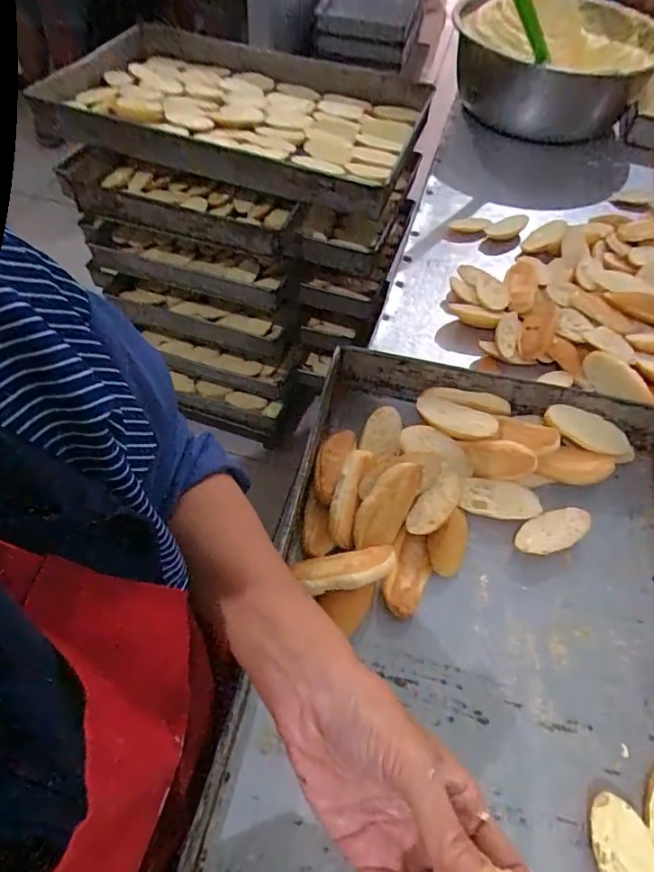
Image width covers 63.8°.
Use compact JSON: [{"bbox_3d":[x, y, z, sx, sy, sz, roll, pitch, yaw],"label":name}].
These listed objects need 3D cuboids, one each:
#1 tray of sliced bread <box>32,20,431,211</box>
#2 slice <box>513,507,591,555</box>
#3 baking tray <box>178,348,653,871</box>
[{"bbox_3d":[-0.165,-0.573,0.917,0.644,0.063,0.414,13,55,6],"label":"tray of sliced bread"},{"bbox_3d":[0.217,0.092,0.506,0.083,0.009,0.034,-20,58,-17],"label":"slice"},{"bbox_3d":[0.117,0.195,0.397,0.364,0.052,0.607,12,55,5],"label":"baking tray"}]

